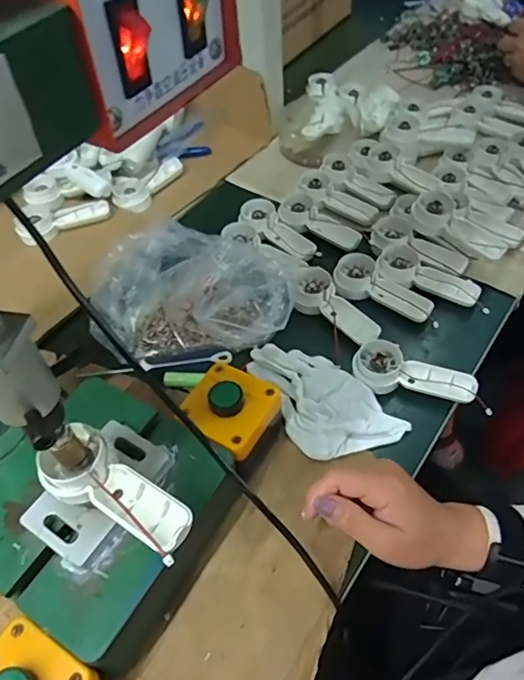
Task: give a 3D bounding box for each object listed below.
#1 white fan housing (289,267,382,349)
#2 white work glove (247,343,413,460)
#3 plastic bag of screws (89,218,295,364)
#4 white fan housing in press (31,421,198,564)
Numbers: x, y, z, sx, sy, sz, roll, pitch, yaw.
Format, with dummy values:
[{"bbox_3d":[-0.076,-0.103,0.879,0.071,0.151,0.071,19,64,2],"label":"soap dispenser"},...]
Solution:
[{"bbox_3d":[0.077,-0.035,0.538,0.112,0.024,0.048,35,62,25],"label":"white fan housing"},{"bbox_3d":[0.050,0.054,0.482,0.084,0.015,0.150,-35,59,-21],"label":"white work glove"},{"bbox_3d":[-0.073,-0.063,0.534,0.202,0.056,0.170,0,53,4],"label":"plastic bag of screws"},{"bbox_3d":[-0.091,0.097,0.325,0.106,0.024,0.044,28,58,24],"label":"white fan housing in press"}]

